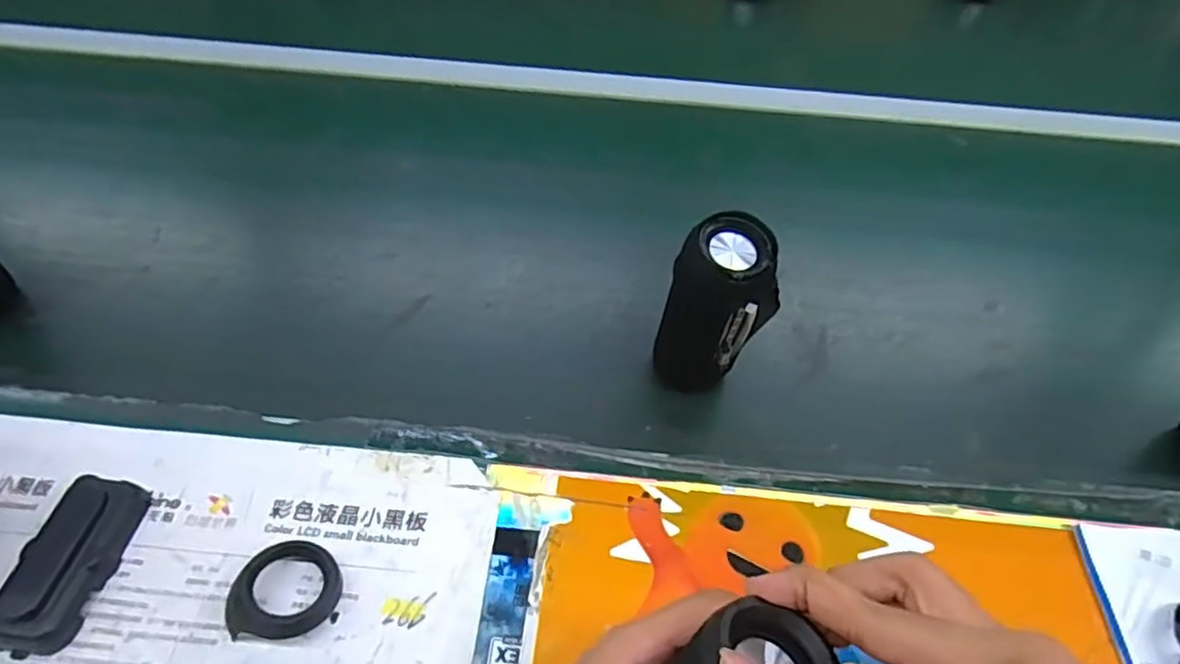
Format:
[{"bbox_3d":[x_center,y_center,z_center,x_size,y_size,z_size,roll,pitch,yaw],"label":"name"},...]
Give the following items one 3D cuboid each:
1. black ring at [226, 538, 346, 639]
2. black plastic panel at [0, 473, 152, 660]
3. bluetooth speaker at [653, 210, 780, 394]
[{"bbox_3d":[-0.189,0.158,0.408,0.061,0.024,0.058,1,51,-2],"label":"black ring"},{"bbox_3d":[-0.331,0.144,0.417,0.055,0.025,0.106,7,51,3],"label":"black plastic panel"},{"bbox_3d":[0.094,-0.011,0.501,0.065,0.156,0.054,-17,53,-16],"label":"bluetooth speaker"}]

